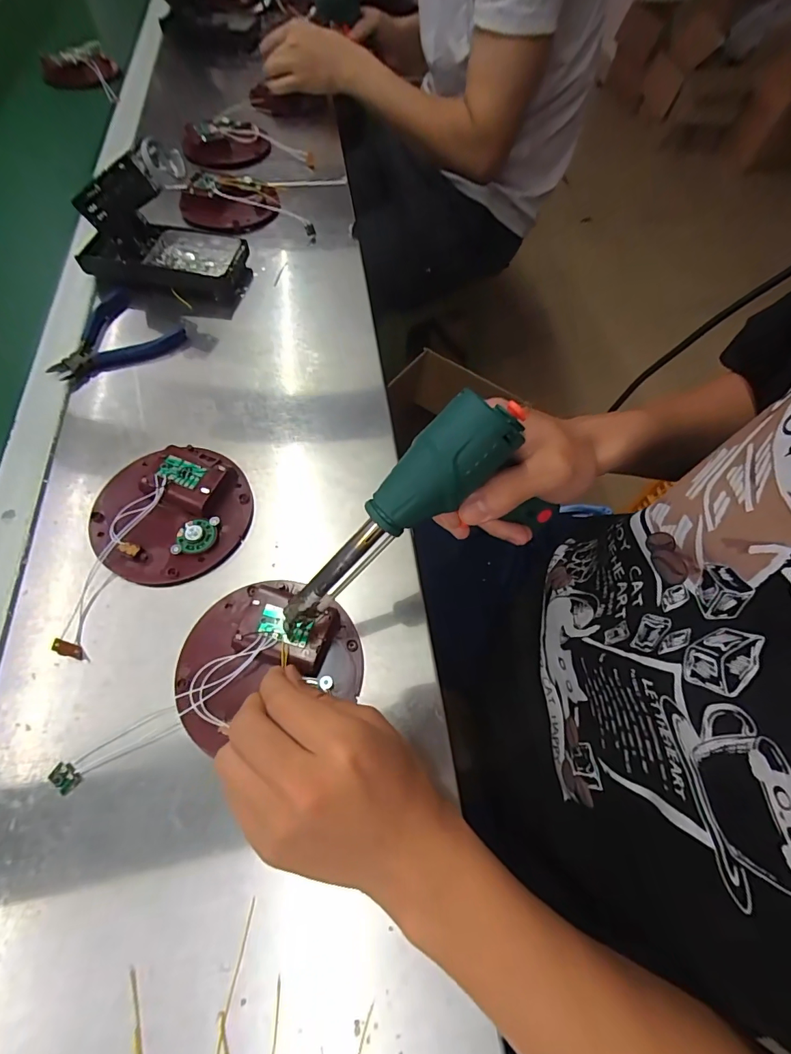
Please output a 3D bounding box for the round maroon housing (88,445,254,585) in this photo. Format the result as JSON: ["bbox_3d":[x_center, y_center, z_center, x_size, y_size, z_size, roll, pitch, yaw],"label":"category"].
[{"bbox_3d":[-0.180,-0.015,0.350,0.119,0.028,0.116,1,62,-3],"label":"round maroon housing"}]

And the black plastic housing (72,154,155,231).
[{"bbox_3d":[-0.281,-0.331,0.439,0.093,0.035,0.015,-6,58,28],"label":"black plastic housing"}]

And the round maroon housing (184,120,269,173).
[{"bbox_3d":[-0.243,-0.555,0.633,0.118,0.023,0.124,1,62,-3],"label":"round maroon housing"}]

